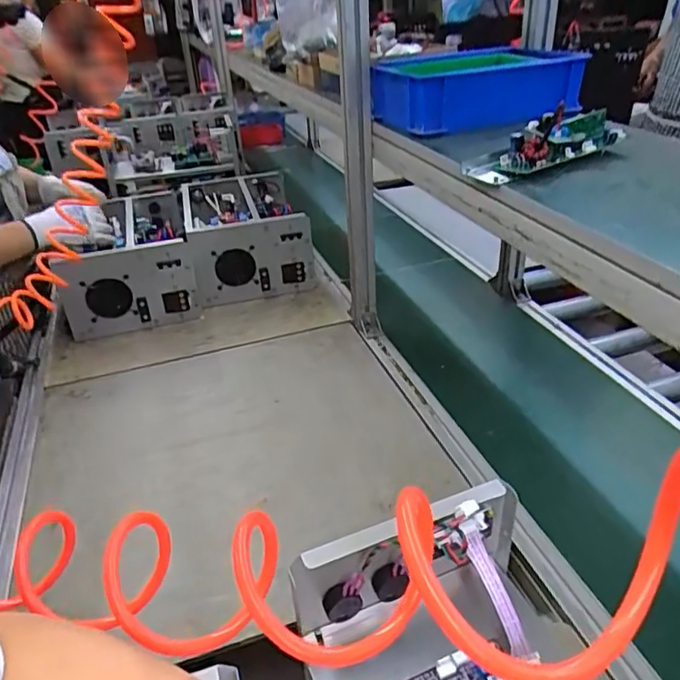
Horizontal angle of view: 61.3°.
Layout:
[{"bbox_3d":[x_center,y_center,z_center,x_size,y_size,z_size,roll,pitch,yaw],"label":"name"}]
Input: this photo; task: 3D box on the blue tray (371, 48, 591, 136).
[{"bbox_3d":[0.205,-0.404,0.926,0.293,0.089,0.225,-14,33,-16],"label":"blue tray"}]

